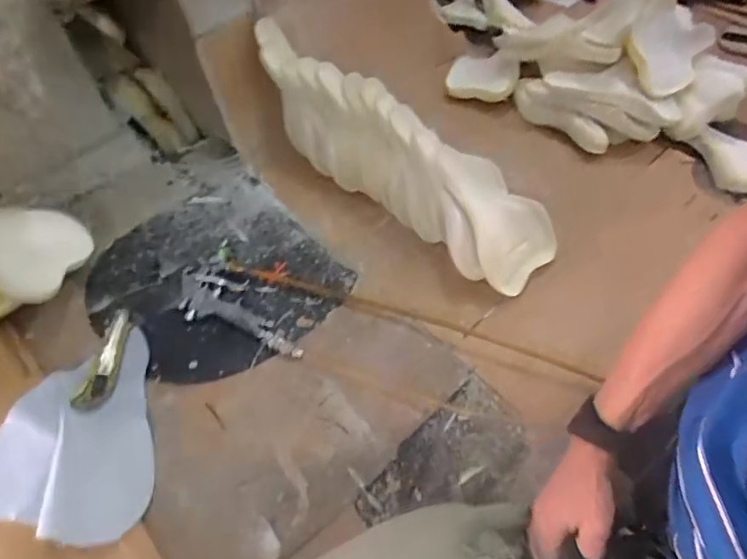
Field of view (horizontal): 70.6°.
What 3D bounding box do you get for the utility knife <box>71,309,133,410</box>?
[{"bbox_3d":[-0.368,0.112,0.735,0.044,0.016,0.148,10,56,6],"label":"utility knife"}]

